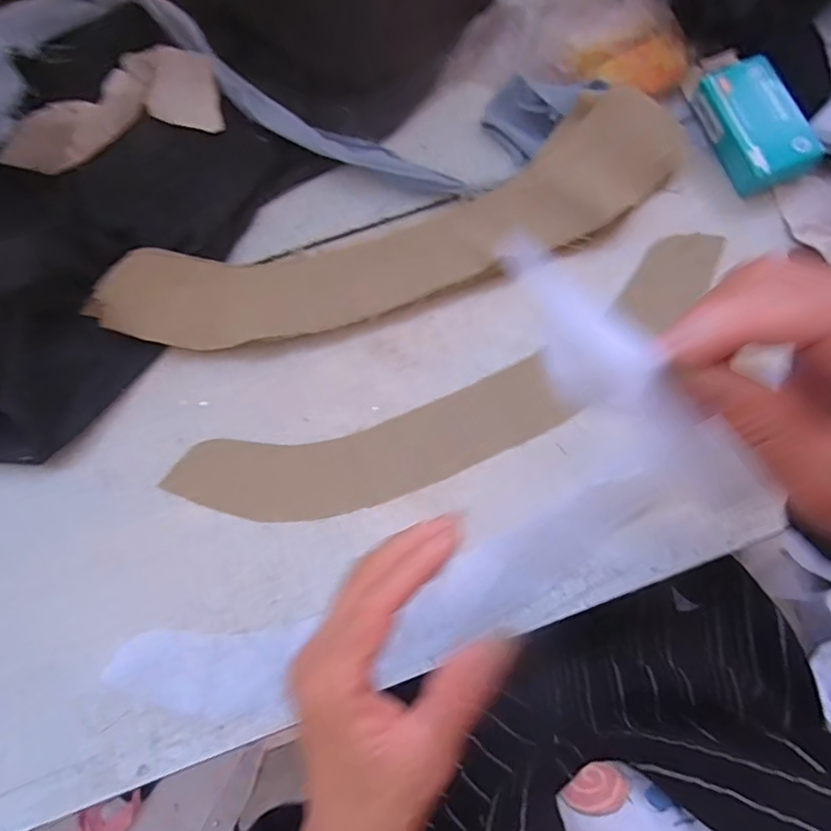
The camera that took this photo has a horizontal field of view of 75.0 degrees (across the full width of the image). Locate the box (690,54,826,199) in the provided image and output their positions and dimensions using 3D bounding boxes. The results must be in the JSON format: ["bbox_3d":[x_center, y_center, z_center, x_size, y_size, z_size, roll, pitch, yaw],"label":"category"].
[{"bbox_3d":[0.278,-0.240,0.445,0.059,0.032,0.103,-23,75,-4],"label":"box"}]

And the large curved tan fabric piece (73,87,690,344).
[{"bbox_3d":[-0.009,-0.142,0.431,0.466,0.016,0.103,-20,89,-2],"label":"large curved tan fabric piece"}]

